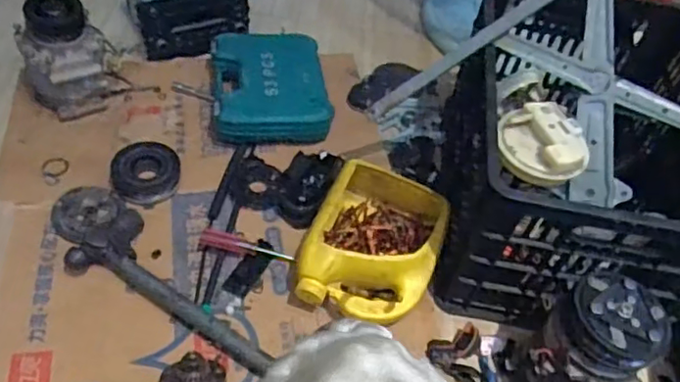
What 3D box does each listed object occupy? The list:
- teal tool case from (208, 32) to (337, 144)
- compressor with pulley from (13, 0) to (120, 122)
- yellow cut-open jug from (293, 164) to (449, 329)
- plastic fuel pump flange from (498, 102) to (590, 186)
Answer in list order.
[{"bbox_3d":[-0.127,-0.186,1.112,0.201,0.079,0.230,-2,49,-9],"label":"teal tool case"},{"bbox_3d":[-0.463,-0.238,1.037,0.143,0.200,0.140,4,50,-5],"label":"compressor with pulley"},{"bbox_3d":[0.048,0.082,0.875,0.176,0.110,0.227,23,51,10],"label":"yellow cut-open jug"},{"bbox_3d":[0.260,-0.062,0.786,0.115,0.042,0.108,14,50,3],"label":"plastic fuel pump flange"}]

